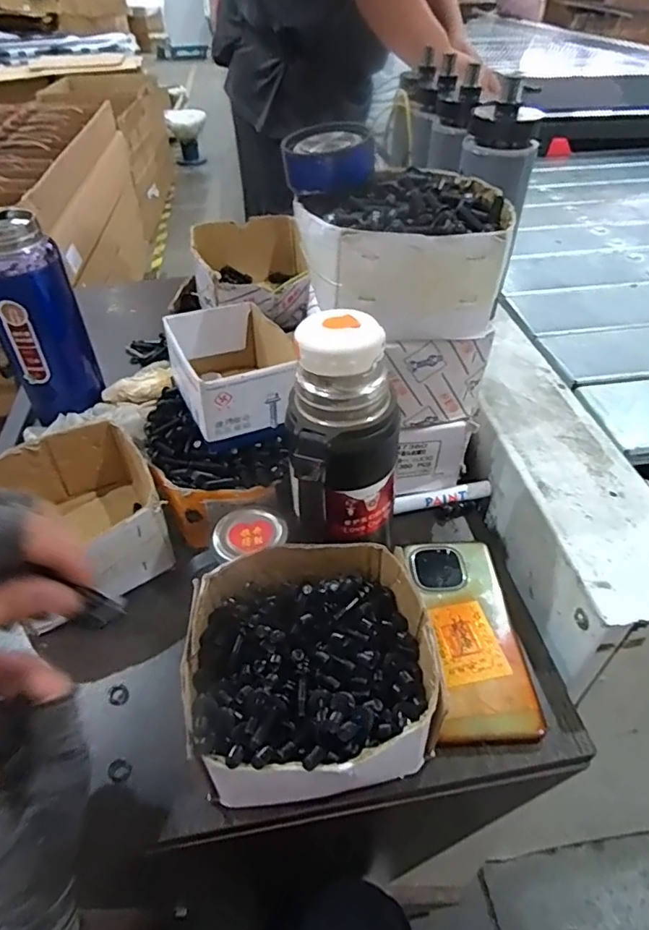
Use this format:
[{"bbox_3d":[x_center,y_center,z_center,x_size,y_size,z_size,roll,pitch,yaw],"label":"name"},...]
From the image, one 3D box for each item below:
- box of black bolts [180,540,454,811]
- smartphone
[{"bbox_3d":[-0.009,0.135,0.355,0.152,0.078,0.152,-5,44,-4],"label":"box of black bolts"},{"bbox_3d":[0.111,0.125,0.414,0.072,0.009,0.161,-2,44,-1],"label":"smartphone"}]

